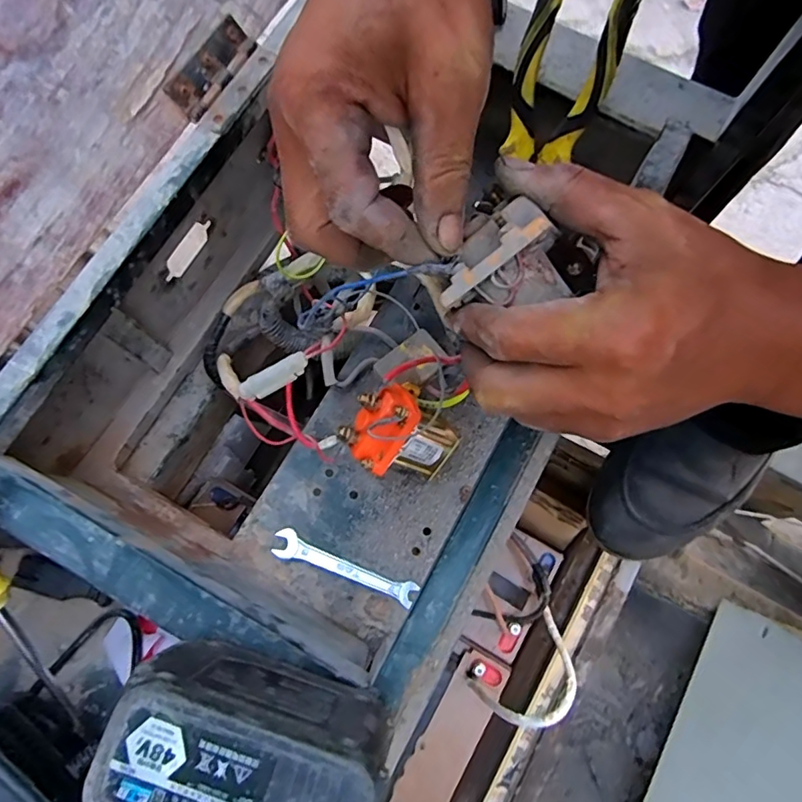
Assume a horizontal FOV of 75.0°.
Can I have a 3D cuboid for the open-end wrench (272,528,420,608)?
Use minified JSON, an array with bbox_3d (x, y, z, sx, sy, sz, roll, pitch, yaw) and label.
[{"bbox_3d":[-0.044,0.129,0.406,0.115,0.007,0.021,19,74,6],"label":"open-end wrench"}]

